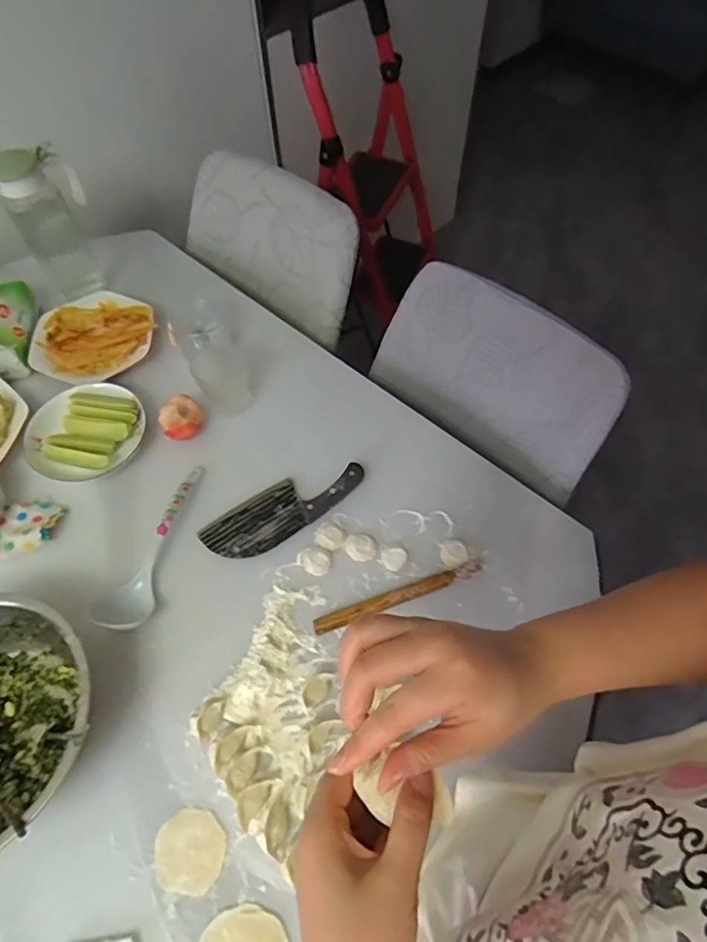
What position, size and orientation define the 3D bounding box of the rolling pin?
[{"bbox_3d":[0.062,0.162,0.706,0.233,0.021,0.022,-19,62,-10],"label":"rolling pin"}]

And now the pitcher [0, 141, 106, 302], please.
[{"bbox_3d":[-0.517,-0.440,0.937,0.126,0.231,0.123,-23,63,-12],"label":"pitcher"}]

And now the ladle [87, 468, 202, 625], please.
[{"bbox_3d":[-0.255,0.092,0.731,0.064,0.047,0.253,17,62,10],"label":"ladle"}]

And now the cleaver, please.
[{"bbox_3d":[-0.097,0.050,0.773,0.239,0.017,0.081,-29,64,-15],"label":"cleaver"}]

